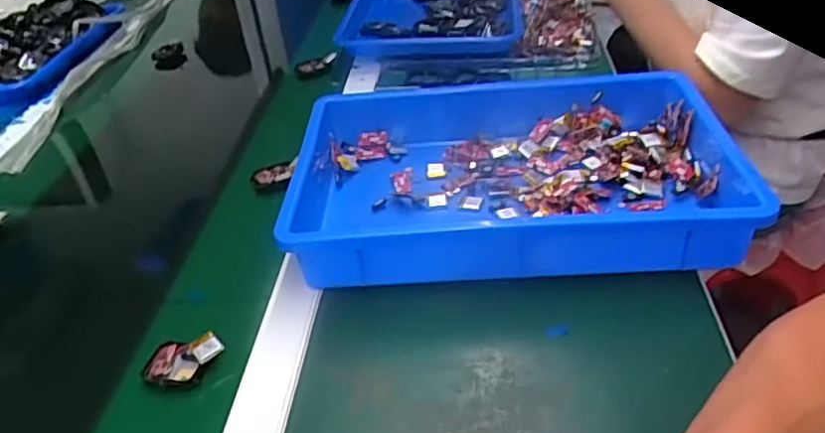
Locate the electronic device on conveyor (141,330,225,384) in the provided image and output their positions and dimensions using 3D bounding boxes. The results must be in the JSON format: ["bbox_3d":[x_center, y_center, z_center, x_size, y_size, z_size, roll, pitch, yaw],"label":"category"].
[{"bbox_3d":[-0.168,0.107,0.496,0.057,0.016,0.039,-9,36,-2],"label":"electronic device on conveyor"}]

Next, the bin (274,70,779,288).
[{"bbox_3d":[0.087,-0.042,0.618,0.377,0.066,0.257,-5,36,4],"label":"bin"}]

